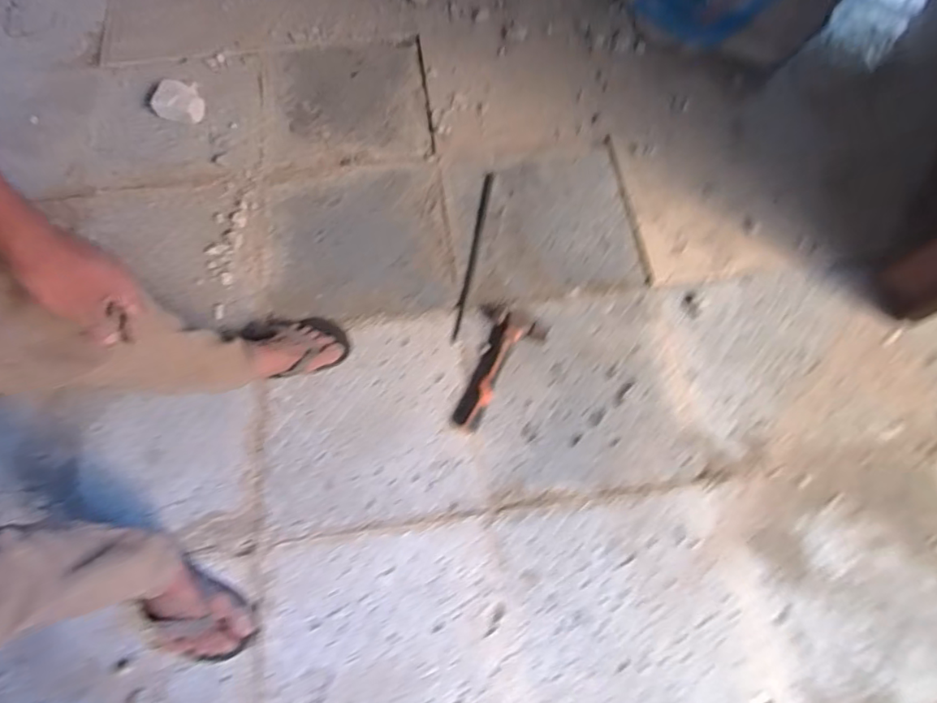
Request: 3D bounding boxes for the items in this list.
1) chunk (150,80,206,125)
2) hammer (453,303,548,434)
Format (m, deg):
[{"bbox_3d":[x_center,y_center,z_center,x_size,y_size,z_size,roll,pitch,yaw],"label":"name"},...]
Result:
[{"bbox_3d":[-0.680,-0.591,1.322,0.120,0.047,0.088,9,69,5],"label":"chunk"},{"bbox_3d":[0.036,0.029,1.066,0.124,0.024,0.258,28,72,11],"label":"hammer"}]

